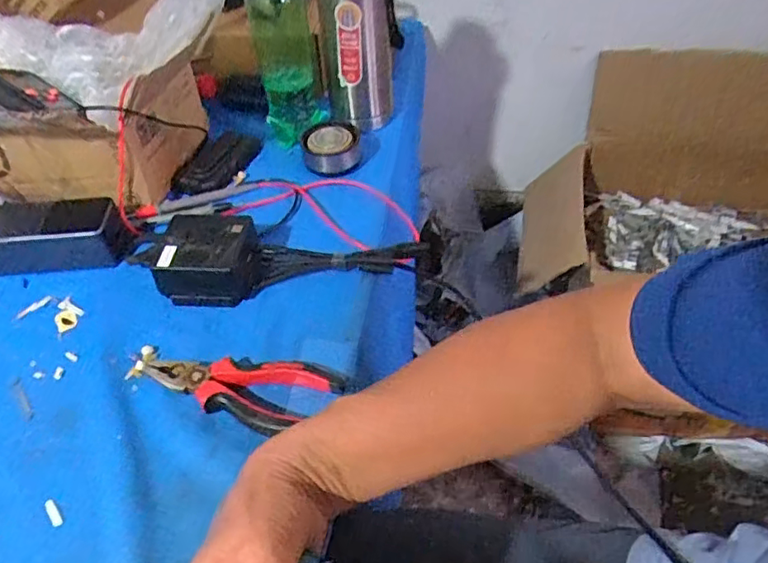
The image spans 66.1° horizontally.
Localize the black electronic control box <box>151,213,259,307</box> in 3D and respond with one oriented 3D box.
[{"bbox_3d":[-0.159,-0.022,0.537,0.088,0.045,0.073,-3,46,2],"label":"black electronic control box"}]

